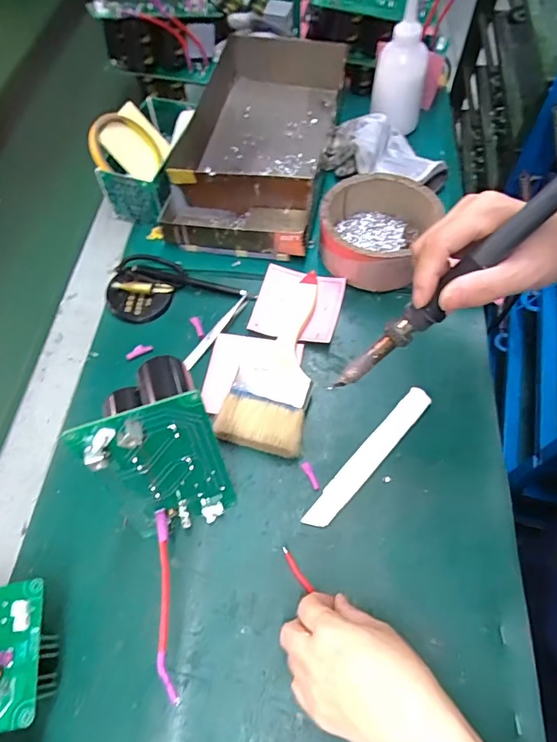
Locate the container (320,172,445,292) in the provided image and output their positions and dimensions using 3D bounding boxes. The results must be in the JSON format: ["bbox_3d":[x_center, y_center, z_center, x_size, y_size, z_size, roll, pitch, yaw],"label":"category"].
[{"bbox_3d":[0.106,-0.150,0.482,0.119,0.049,0.121,20,65,13],"label":"container"}]

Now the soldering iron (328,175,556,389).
[{"bbox_3d":[0.108,-0.057,0.252,0.018,0.229,0.017,3,50,-47],"label":"soldering iron"}]

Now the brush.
[{"bbox_3d":[-0.001,-0.017,0.432,0.071,0.025,0.195,8,62,7],"label":"brush"}]

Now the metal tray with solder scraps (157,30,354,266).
[{"bbox_3d":[-0.025,-0.290,0.554,0.178,0.061,0.336,9,63,7],"label":"metal tray with solder scraps"}]

